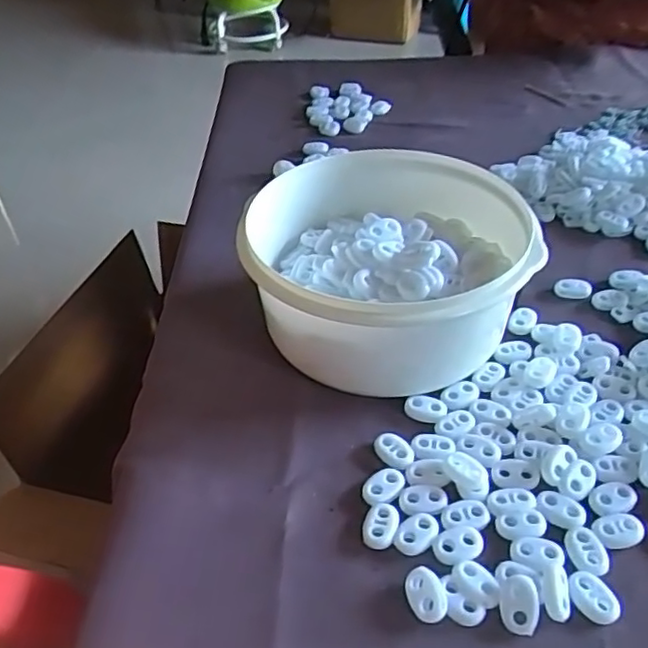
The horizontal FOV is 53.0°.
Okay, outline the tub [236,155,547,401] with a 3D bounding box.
[{"bbox_3d":[0.035,-0.030,0.381,0.151,0.073,0.154,-1,40,1],"label":"tub"}]

